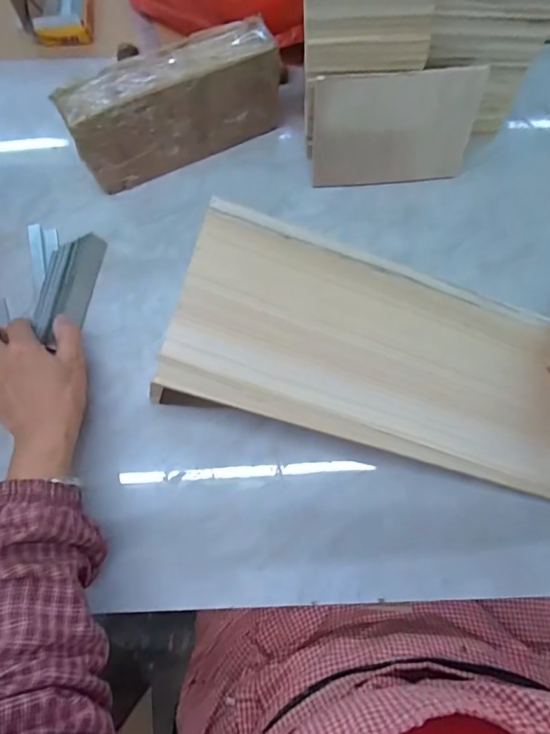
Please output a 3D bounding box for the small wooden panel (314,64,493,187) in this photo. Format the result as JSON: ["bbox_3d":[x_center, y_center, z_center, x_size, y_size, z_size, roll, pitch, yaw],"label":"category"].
[{"bbox_3d":[0.116,-0.231,0.448,0.153,0.105,0.007,0,48,2],"label":"small wooden panel"}]

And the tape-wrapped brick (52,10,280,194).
[{"bbox_3d":[-0.096,-0.257,0.457,0.205,0.104,0.050,-25,75,-7],"label":"tape-wrapped brick"}]

